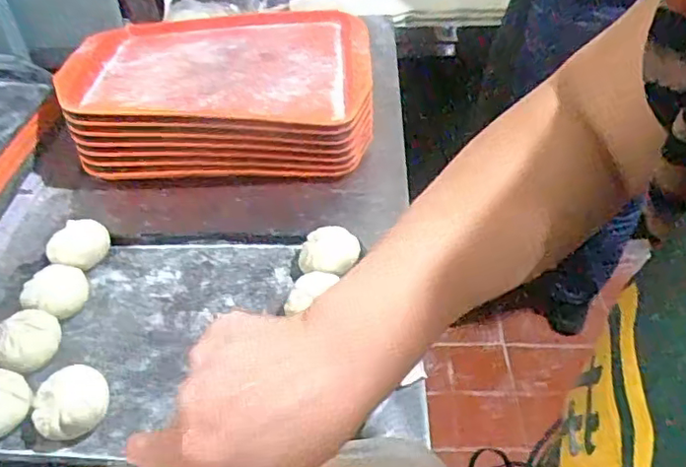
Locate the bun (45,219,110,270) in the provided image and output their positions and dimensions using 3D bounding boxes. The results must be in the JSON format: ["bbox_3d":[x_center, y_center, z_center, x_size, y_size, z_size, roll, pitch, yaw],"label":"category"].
[{"bbox_3d":[-0.321,0.019,0.745,0.067,0.046,0.067,-8,42,-7],"label":"bun"}]

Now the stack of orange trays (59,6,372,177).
[{"bbox_3d":[-0.181,-0.218,0.929,0.428,0.110,0.308,-2,42,0],"label":"stack of orange trays"}]

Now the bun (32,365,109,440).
[{"bbox_3d":[-0.254,0.165,0.575,0.069,0.056,0.055,-33,50,-30],"label":"bun"}]

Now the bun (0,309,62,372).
[{"bbox_3d":[-0.328,0.115,0.632,0.066,0.041,0.063,-1,42,1],"label":"bun"}]

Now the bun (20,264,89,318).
[{"bbox_3d":[-0.323,0.065,0.689,0.058,0.038,0.065,-4,42,-3],"label":"bun"}]

